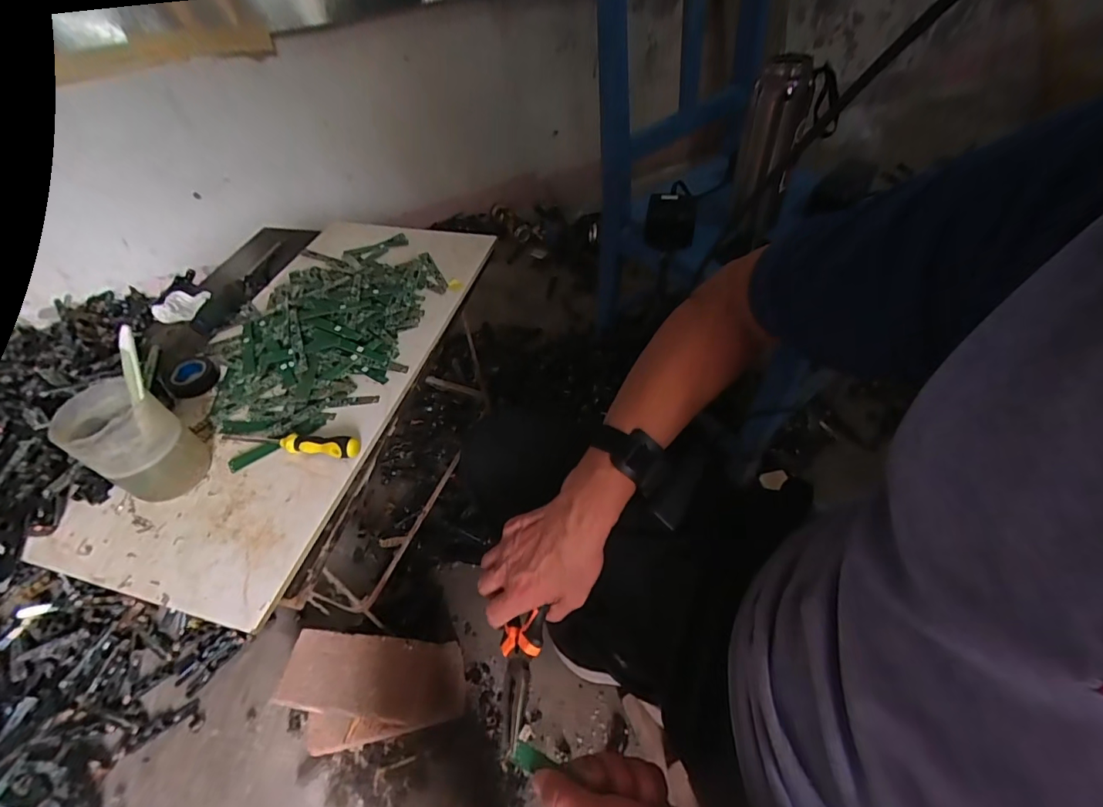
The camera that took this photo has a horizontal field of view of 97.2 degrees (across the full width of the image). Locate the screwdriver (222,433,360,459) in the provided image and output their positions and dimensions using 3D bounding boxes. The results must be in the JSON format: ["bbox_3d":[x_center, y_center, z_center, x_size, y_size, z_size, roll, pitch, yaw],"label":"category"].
[{"bbox_3d":[-0.282,0.038,0.521,0.162,0.024,0.024,6,49,11],"label":"screwdriver"}]

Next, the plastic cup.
[{"bbox_3d":[-0.397,0.036,0.465,0.077,0.101,0.077,-3,48,3],"label":"plastic cup"}]

